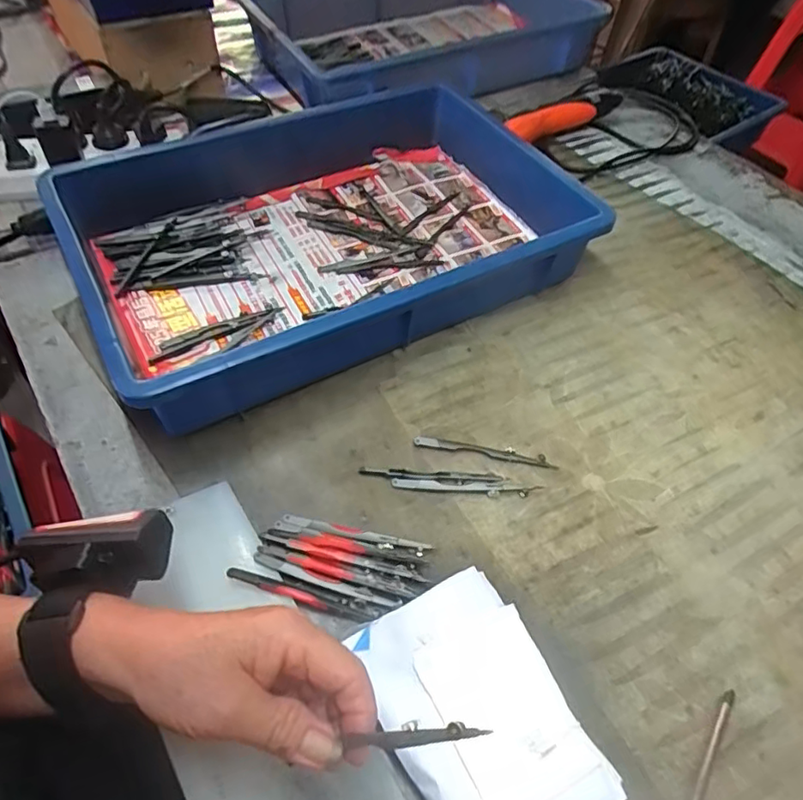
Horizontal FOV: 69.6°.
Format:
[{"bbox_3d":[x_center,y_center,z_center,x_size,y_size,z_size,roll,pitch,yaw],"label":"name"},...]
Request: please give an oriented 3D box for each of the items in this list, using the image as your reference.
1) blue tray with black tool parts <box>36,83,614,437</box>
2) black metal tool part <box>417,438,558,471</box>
[{"bbox_3d":[-0.064,-0.160,0.542,0.436,0.080,0.297,-24,58,-20],"label":"blue tray with black tool parts"},{"bbox_3d":[0.064,0.039,0.442,0.106,0.005,0.011,10,53,5],"label":"black metal tool part"}]

